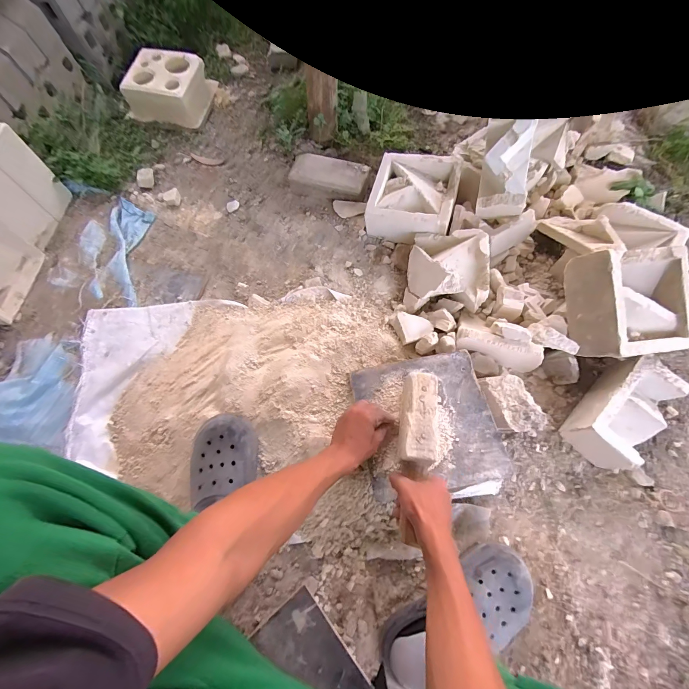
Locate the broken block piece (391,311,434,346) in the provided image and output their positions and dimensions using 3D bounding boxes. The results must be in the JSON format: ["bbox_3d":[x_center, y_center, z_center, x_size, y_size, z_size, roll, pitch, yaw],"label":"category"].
[{"bbox_3d":[0.150,-0.043,0.705,0.075,0.024,0.069,-26,70,-8],"label":"broken block piece"}]

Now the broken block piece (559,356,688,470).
[{"bbox_3d":[0.542,0.132,0.631,0.108,0.103,0.192,41,75,16],"label":"broken block piece"}]

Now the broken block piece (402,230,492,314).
[{"bbox_3d":[0.230,-0.174,0.729,0.163,0.084,0.181,5,69,4],"label":"broken block piece"}]

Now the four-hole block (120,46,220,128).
[{"bbox_3d":[-0.593,-0.875,1.100,0.238,0.111,0.230,10,69,6],"label":"four-hole block"}]

